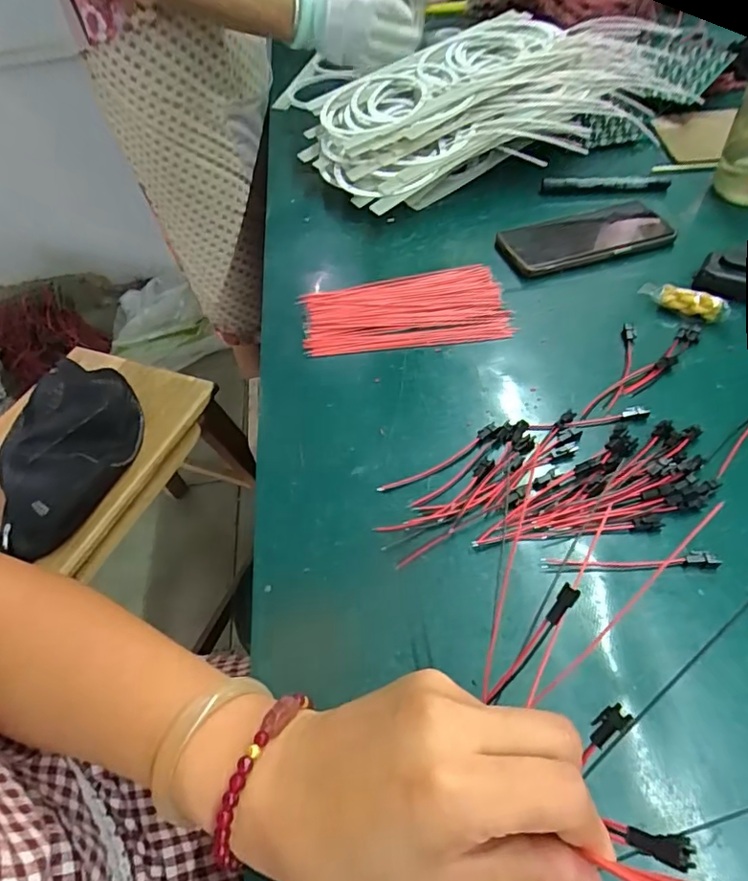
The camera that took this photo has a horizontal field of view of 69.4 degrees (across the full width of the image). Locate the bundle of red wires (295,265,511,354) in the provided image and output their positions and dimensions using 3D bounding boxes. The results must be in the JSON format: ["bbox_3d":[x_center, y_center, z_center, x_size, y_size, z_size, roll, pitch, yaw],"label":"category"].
[{"bbox_3d":[0.028,-0.119,0.494,0.180,0.014,0.095,-7,51,-1],"label":"bundle of red wires"}]

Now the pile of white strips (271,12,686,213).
[{"bbox_3d":[0.130,-0.411,0.653,0.416,0.115,0.227,-25,53,-14],"label":"pile of white strips"}]

